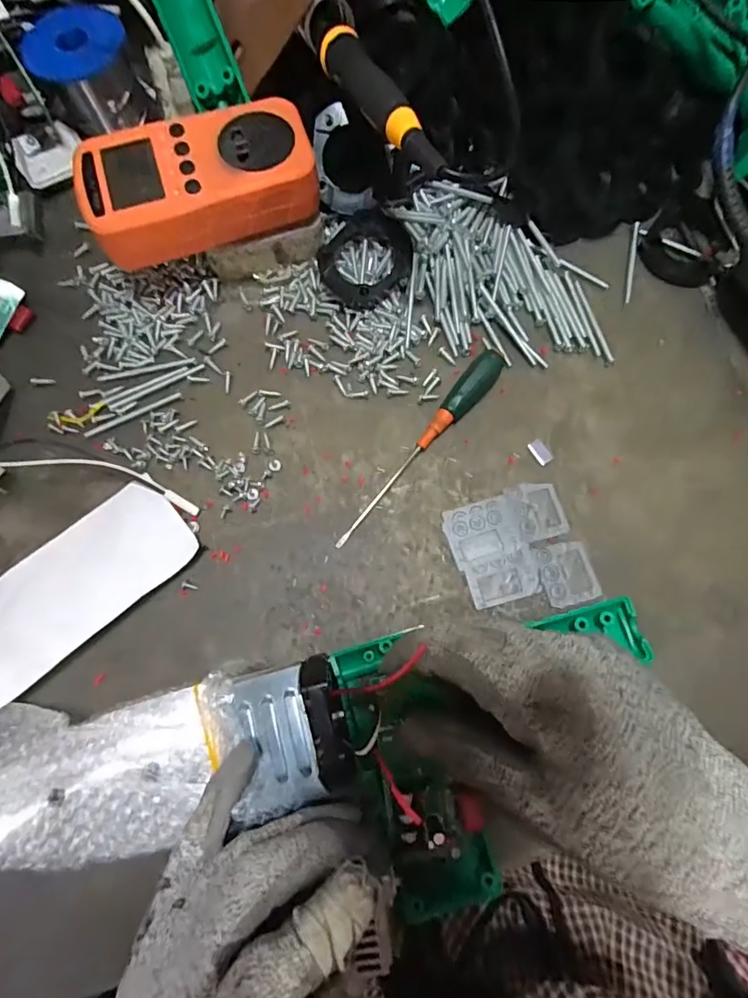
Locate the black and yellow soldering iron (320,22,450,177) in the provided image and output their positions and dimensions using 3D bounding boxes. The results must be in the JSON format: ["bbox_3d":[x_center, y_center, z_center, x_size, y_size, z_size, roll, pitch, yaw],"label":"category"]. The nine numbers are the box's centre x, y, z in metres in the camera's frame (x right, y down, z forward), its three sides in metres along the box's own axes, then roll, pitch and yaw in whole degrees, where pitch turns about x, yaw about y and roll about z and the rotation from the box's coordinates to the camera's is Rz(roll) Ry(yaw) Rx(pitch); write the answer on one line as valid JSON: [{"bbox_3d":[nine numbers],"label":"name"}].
[{"bbox_3d":[0.002,-0.209,0.260,0.021,0.015,0.129,-23,65,-5],"label":"black and yellow soldering iron"}]

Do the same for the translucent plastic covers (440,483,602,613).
[{"bbox_3d":[0.082,0.030,0.283,0.069,0.004,0.071,-20,78,-5],"label":"translucent plastic covers"}]

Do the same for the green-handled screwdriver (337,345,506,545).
[{"bbox_3d":[0.027,-0.031,0.292,0.015,0.016,0.145,39,80,8],"label":"green-handled screwdriver"}]

